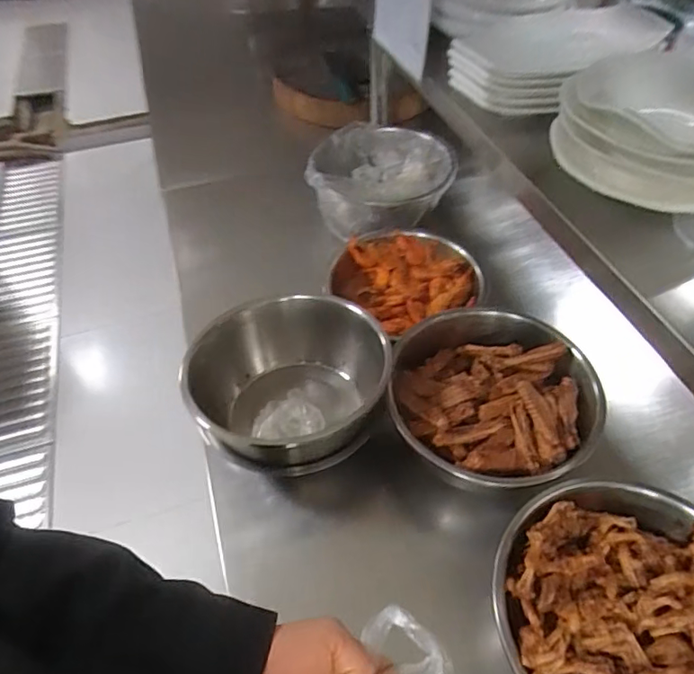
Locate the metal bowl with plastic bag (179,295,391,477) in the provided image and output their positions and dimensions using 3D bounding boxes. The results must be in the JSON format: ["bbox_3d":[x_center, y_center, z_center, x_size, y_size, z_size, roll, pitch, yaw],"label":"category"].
[{"bbox_3d":[-0.087,0.053,0.734,0.234,0.110,0.255,-1,49,1],"label":"metal bowl with plastic bag"}]

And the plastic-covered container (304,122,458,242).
[{"bbox_3d":[0.064,-0.308,1.051,0.267,0.099,0.260,-3,49,-1],"label":"plastic-covered container"}]

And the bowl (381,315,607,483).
[{"bbox_3d":[0.189,0.088,0.715,0.257,0.098,0.250,-1,49,1],"label":"bowl"}]

